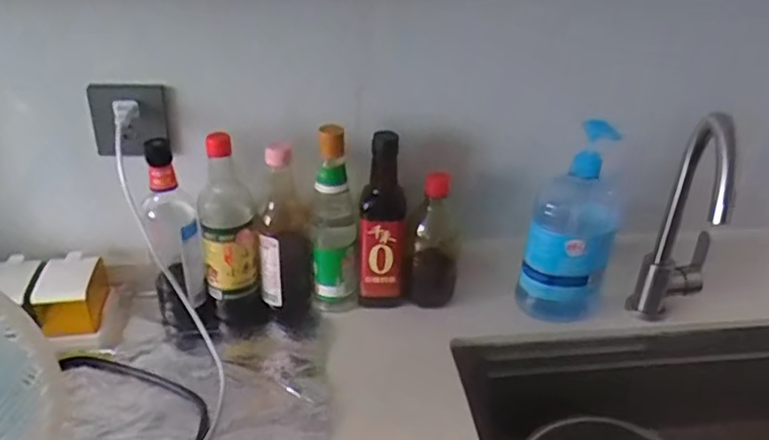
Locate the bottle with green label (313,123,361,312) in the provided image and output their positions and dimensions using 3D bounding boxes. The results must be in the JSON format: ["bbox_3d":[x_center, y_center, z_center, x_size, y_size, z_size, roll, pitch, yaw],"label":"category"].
[{"bbox_3d":[-0.061,0.003,0.818,0.059,0.264,0.061,1,31,-5],"label":"bottle with green label"}]

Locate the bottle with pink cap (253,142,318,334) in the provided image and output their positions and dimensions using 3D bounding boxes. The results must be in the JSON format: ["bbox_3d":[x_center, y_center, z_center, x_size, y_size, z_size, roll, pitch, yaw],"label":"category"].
[{"bbox_3d":[-0.128,0.027,0.820,0.071,0.272,0.091,-2,32,-9],"label":"bottle with pink cap"}]

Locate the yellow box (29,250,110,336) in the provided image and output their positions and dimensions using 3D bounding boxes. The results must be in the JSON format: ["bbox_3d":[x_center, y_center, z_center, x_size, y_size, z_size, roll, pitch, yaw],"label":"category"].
[{"bbox_3d":[-0.401,0.095,0.804,0.072,0.067,0.086,-1,32,-8],"label":"yellow box"}]

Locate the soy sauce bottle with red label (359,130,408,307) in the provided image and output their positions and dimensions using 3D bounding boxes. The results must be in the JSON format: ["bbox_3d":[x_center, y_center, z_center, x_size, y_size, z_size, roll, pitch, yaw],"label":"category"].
[{"bbox_3d":[0.003,0.001,0.832,0.064,0.250,0.055,7,31,6],"label":"soy sauce bottle with red label"}]

